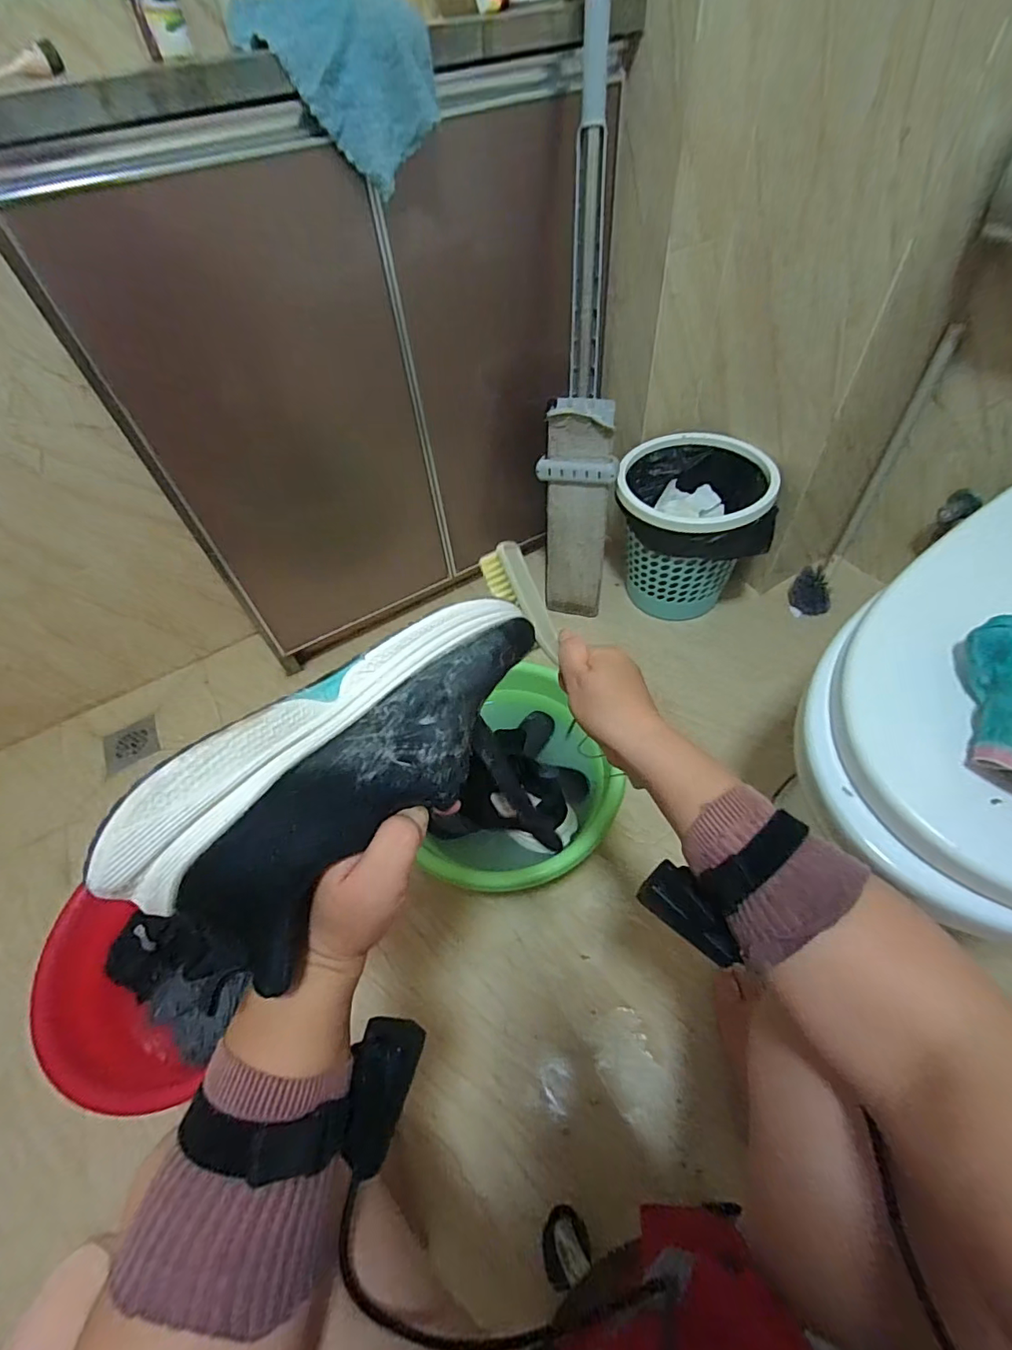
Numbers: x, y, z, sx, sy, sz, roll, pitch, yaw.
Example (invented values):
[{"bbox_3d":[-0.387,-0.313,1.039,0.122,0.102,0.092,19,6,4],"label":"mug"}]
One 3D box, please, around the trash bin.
[{"bbox_3d":[0.351,-0.289,1.042,0.269,0.272,0.229,6,54,11],"label":"trash bin"}]

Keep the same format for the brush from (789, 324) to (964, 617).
[{"bbox_3d":[0.658,-0.337,0.950,0.073,0.497,0.071,25,40,20],"label":"brush"}]

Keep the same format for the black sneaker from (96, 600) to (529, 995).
[{"bbox_3d":[-0.069,0.035,0.304,0.089,0.077,0.272,31,51,23],"label":"black sneaker"}]

